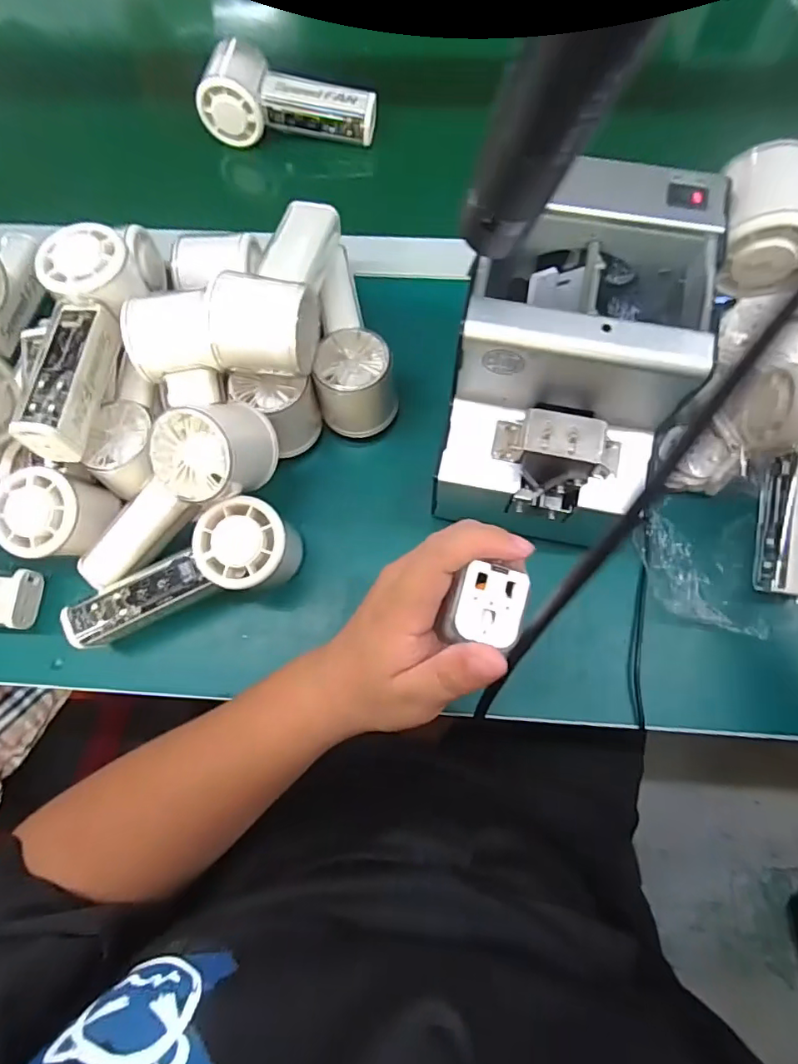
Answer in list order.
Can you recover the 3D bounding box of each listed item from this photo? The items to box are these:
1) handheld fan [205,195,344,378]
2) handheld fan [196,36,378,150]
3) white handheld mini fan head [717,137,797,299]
[{"bbox_3d":[-0.075,-0.167,0.364,0.059,0.066,0.162,9,57,4],"label":"handheld fan"},{"bbox_3d":[-0.098,-0.388,0.477,0.152,0.056,0.047,4,73,3],"label":"handheld fan"},{"bbox_3d":[0.209,-0.180,0.306,0.051,0.041,0.079,9,73,4],"label":"white handheld mini fan head"}]

